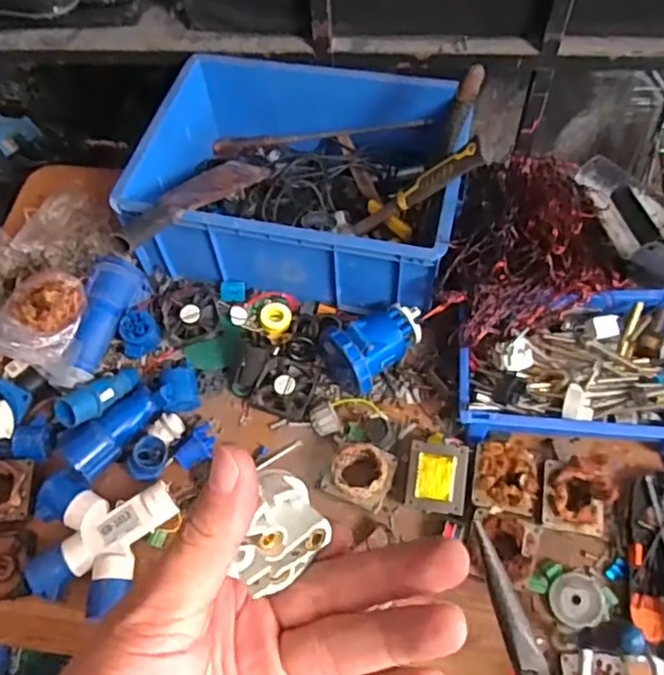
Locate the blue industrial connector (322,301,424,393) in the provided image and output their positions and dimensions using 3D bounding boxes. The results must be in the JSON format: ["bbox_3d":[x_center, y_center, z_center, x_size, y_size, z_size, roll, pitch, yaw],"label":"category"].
[{"bbox_3d":[0.070,0.012,0.896,0.141,0.115,0.092,-32,62,-16],"label":"blue industrial connector"}]

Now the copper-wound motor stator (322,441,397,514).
[{"bbox_3d":[0.038,0.181,0.828,0.079,0.048,0.080,21,62,15],"label":"copper-wound motor stator"}]

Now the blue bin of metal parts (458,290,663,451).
[{"bbox_3d":[0.331,0.037,0.850,0.319,0.074,0.208,3,59,4],"label":"blue bin of metal parts"}]

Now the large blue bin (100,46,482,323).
[{"bbox_3d":[-0.034,-0.274,0.993,0.474,0.197,0.404,10,59,9],"label":"large blue bin"}]

